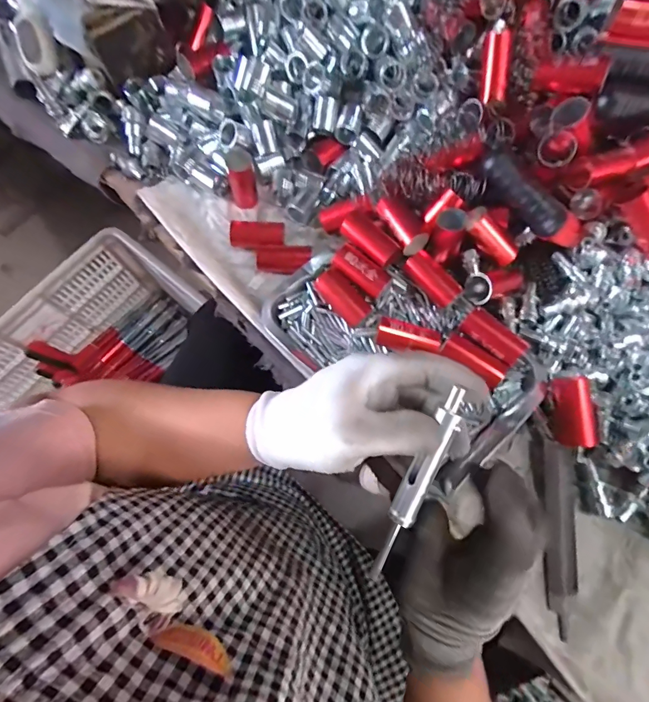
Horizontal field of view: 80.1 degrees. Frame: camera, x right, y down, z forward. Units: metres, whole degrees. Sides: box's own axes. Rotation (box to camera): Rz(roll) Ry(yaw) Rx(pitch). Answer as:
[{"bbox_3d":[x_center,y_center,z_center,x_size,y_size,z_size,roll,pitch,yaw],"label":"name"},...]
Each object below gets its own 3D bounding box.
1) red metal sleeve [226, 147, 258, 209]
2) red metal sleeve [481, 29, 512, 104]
[{"bbox_3d":[-0.091,-0.191,0.437,0.029,0.065,0.025,-11,72,-4],"label":"red metal sleeve"},{"bbox_3d":[0.178,-0.296,0.402,0.020,0.020,0.065,-1,101,0],"label":"red metal sleeve"}]

